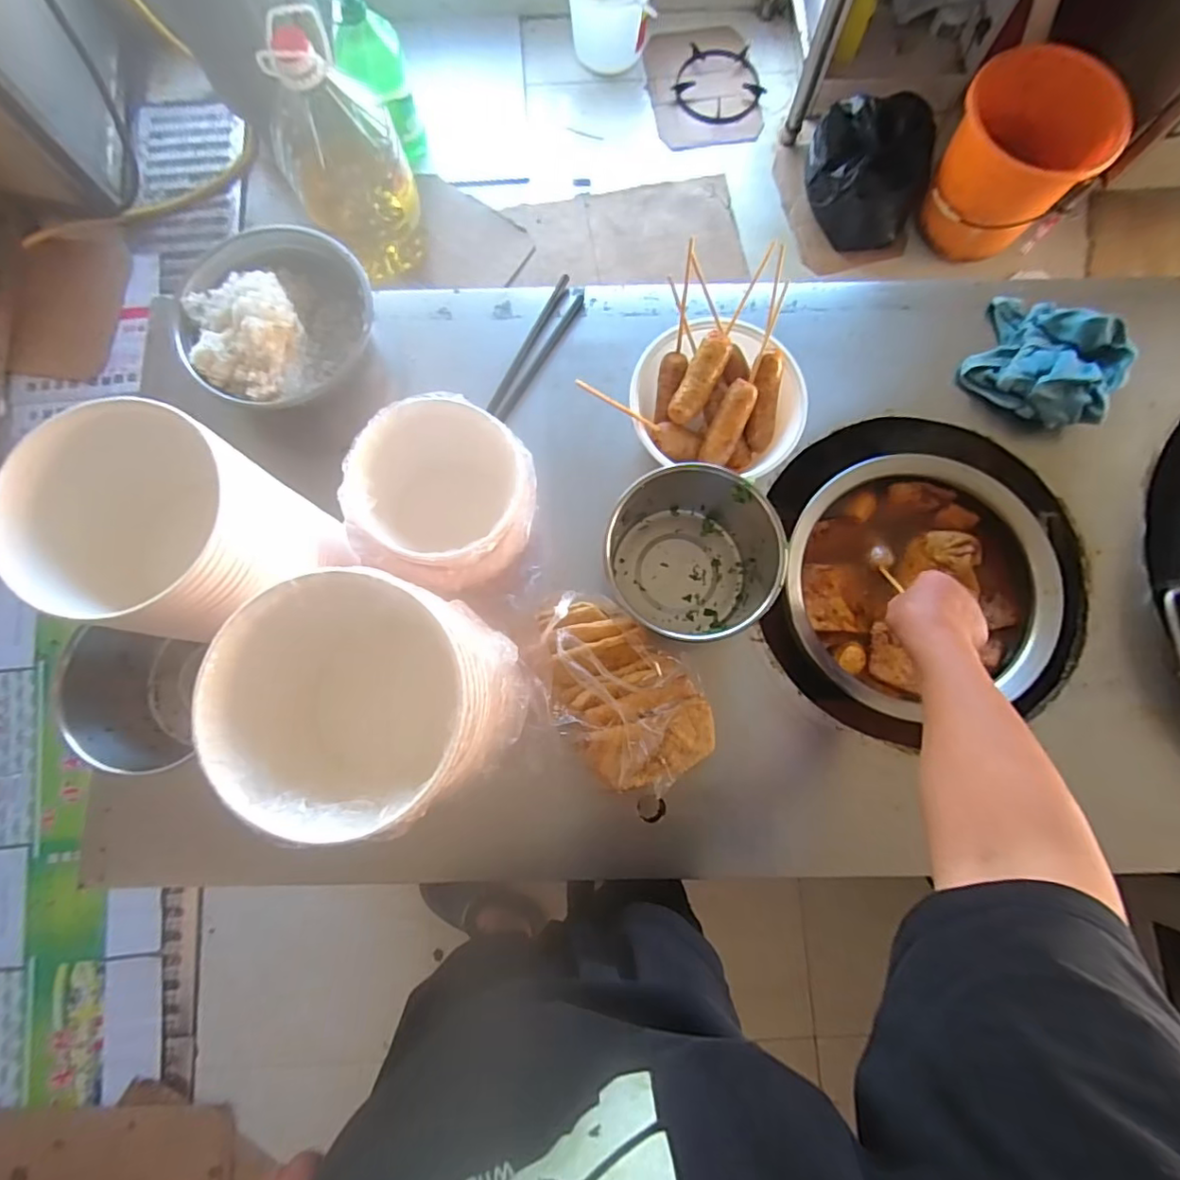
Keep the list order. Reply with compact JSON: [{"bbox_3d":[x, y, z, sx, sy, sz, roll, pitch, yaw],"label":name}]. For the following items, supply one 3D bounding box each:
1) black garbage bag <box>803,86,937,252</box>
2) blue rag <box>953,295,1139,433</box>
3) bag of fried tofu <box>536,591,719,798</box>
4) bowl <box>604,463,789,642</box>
[{"bbox_3d":[0.645,-0.962,1.358,0.269,0.224,0.181,10,80,2],"label":"black garbage bag"},{"bbox_3d":[0.488,-0.243,0.618,0.147,0.045,0.126,32,82,6],"label":"blue rag"},{"bbox_3d":[0.026,0.093,0.531,0.118,0.070,0.201,-41,82,-6],"label":"bag of fried tofu"},{"bbox_3d":[0.105,-0.042,0.559,0.151,0.107,0.156,0,80,0],"label":"bowl"}]

